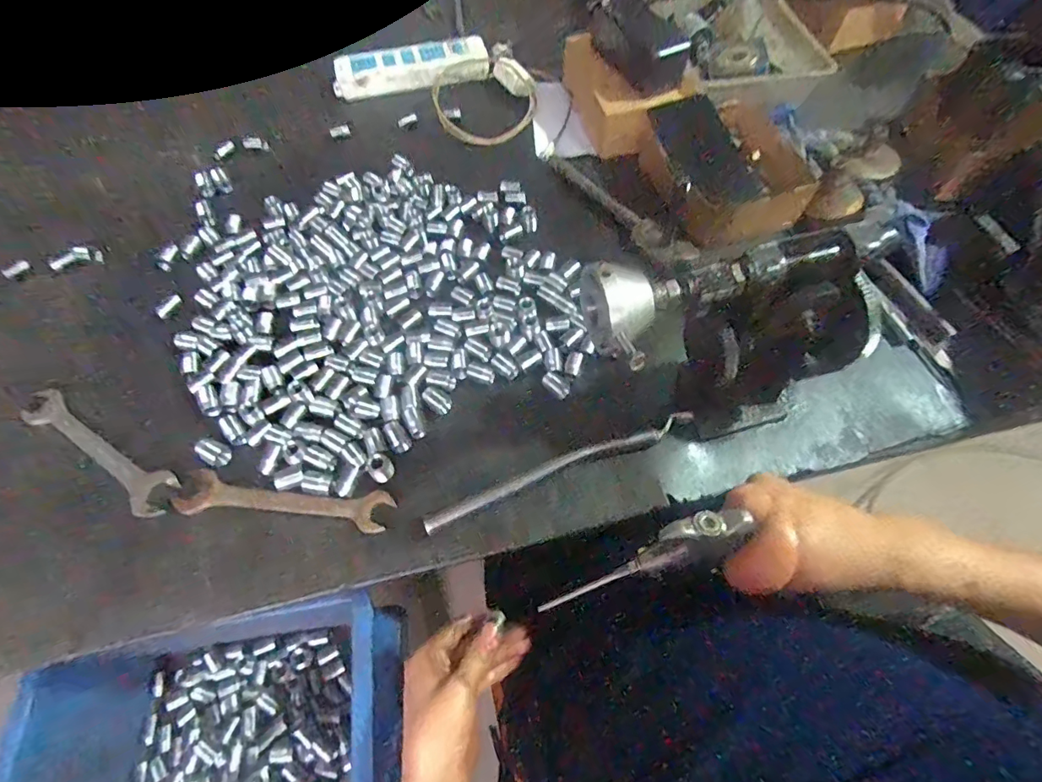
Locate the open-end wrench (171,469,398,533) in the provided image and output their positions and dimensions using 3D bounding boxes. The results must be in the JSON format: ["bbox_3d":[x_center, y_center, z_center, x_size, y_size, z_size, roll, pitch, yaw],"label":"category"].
[{"bbox_3d":[-0.189,0.089,0.392,0.169,0.007,0.033,4,62,3],"label":"open-end wrench"}]

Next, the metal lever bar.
[{"bbox_3d":[0.033,0.062,0.399,0.232,0.018,0.020,-20,63,-10],"label":"metal lever bar"}]

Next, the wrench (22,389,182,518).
[{"bbox_3d":[-0.358,0.046,0.412,0.176,0.009,0.036,30,66,16],"label":"wrench"}]

